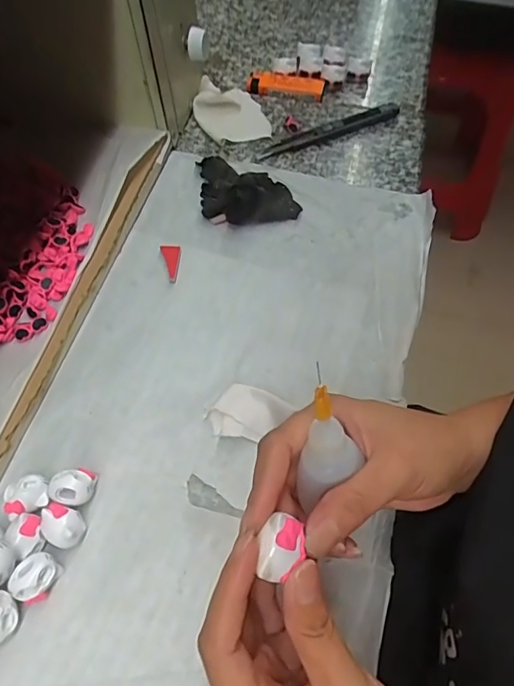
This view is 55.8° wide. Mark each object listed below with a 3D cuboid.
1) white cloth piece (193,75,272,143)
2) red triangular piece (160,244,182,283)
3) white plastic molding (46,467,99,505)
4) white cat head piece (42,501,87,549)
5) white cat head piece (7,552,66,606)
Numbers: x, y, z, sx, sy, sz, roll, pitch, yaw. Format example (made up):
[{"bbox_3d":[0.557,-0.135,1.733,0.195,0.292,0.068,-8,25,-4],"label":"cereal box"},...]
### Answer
[{"bbox_3d":[-0.026,-0.230,0.472,0.064,0.019,0.083,-18,62,-10],"label":"white cloth piece"},{"bbox_3d":[-0.066,-0.064,0.386,0.016,0.004,0.038,-13,62,-8],"label":"red triangular piece"},{"bbox_3d":[-0.111,0.087,0.293,0.025,0.018,0.022,-3,61,-2],"label":"white plastic molding"},{"bbox_3d":[-0.112,0.106,0.281,0.024,0.018,0.021,14,62,7],"label":"white cat head piece"},{"bbox_3d":[-0.123,0.130,0.270,0.021,0.016,0.025,24,63,13],"label":"white cat head piece"}]

